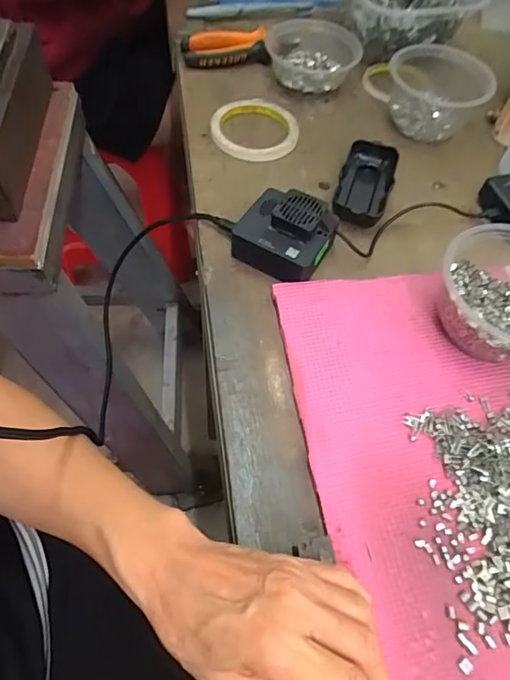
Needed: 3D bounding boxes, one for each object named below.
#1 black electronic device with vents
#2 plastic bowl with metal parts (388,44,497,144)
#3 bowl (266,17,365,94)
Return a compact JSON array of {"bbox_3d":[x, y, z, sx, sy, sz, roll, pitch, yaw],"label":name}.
[{"bbox_3d":[0.026,-0.096,0.430,0.078,0.043,0.070,26,62,13],"label":"black electronic device with vents"},{"bbox_3d":[0.206,-0.285,0.540,0.110,0.061,0.098,21,61,11],"label":"plastic bowl with metal parts"},{"bbox_3d":[0.069,-0.350,0.583,0.108,0.052,0.091,0,59,-2],"label":"bowl"}]

